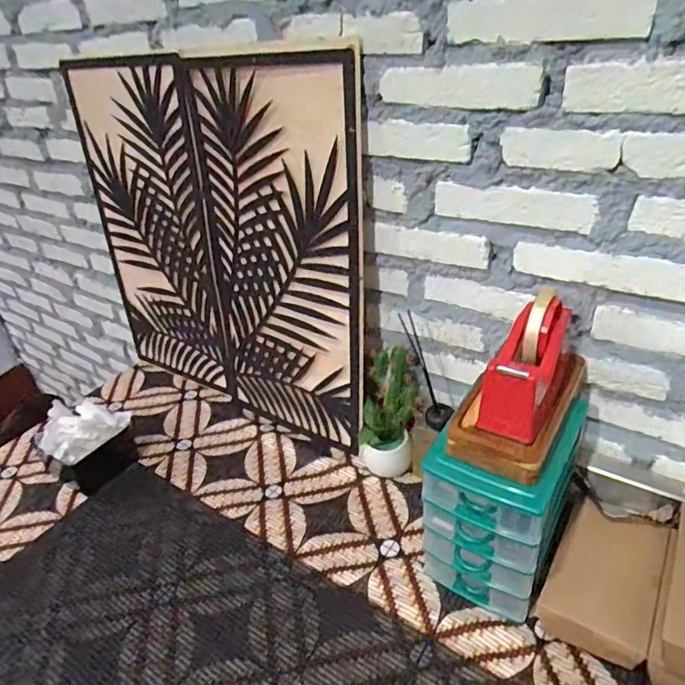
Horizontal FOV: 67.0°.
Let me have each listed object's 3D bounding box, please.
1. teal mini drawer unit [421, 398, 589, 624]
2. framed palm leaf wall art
[{"bbox_3d":[0.191,0.190,0.629,0.142,0.210,0.161,13,37,28],"label":"teal mini drawer unit"},{"bbox_3d":[-0.218,-0.151,0.880,0.585,0.586,0.026,16,32,31],"label":"framed palm leaf wall art"}]

